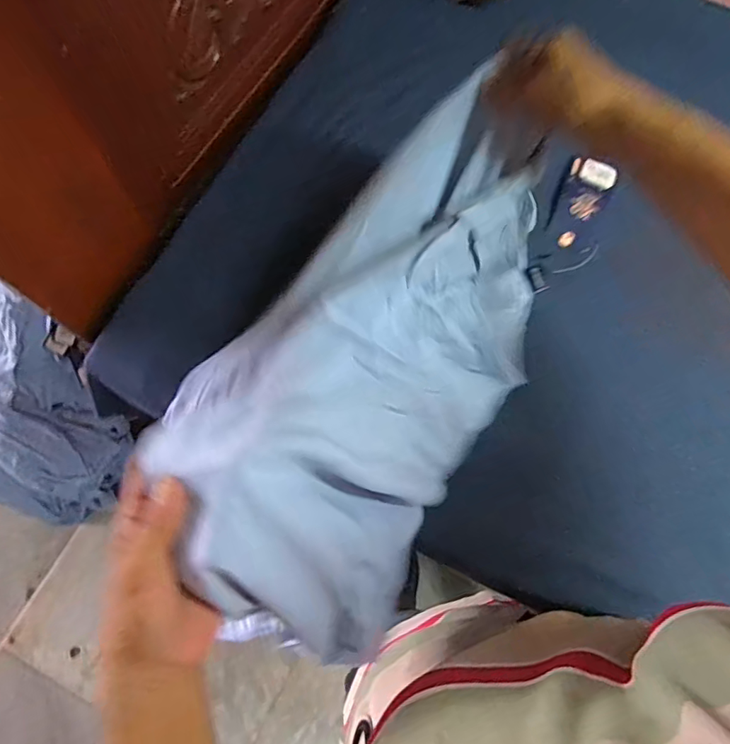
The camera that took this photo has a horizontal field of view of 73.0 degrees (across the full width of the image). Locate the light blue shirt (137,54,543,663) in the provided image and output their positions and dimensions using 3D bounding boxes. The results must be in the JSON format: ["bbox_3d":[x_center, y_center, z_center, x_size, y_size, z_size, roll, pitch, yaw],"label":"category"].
[{"bbox_3d":[0.037,-0.010,0.362,0.106,0.220,0.392,2,50,42],"label":"light blue shirt"}]

